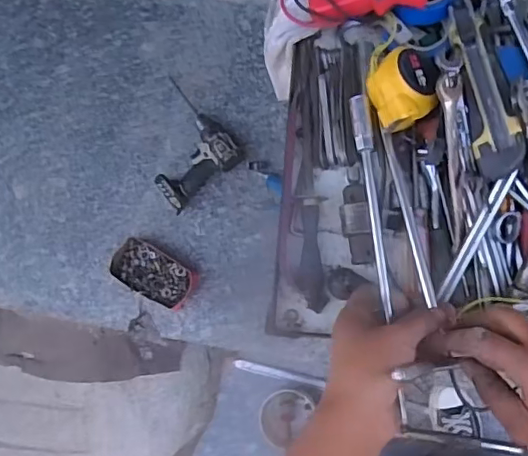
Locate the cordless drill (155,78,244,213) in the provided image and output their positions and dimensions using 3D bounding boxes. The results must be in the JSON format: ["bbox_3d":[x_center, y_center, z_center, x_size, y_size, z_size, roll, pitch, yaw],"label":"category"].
[{"bbox_3d":[-0.193,-0.189,1.259,0.202,0.054,0.254,-41,77,1],"label":"cordless drill"}]

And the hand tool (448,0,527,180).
[{"bbox_3d":[0.178,-0.118,0.463,0.034,0.023,0.154,-14,79,7],"label":"hand tool"}]

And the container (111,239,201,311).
[{"bbox_3d":[-0.244,0.102,1.244,0.186,0.044,0.106,31,87,13],"label":"container"}]

